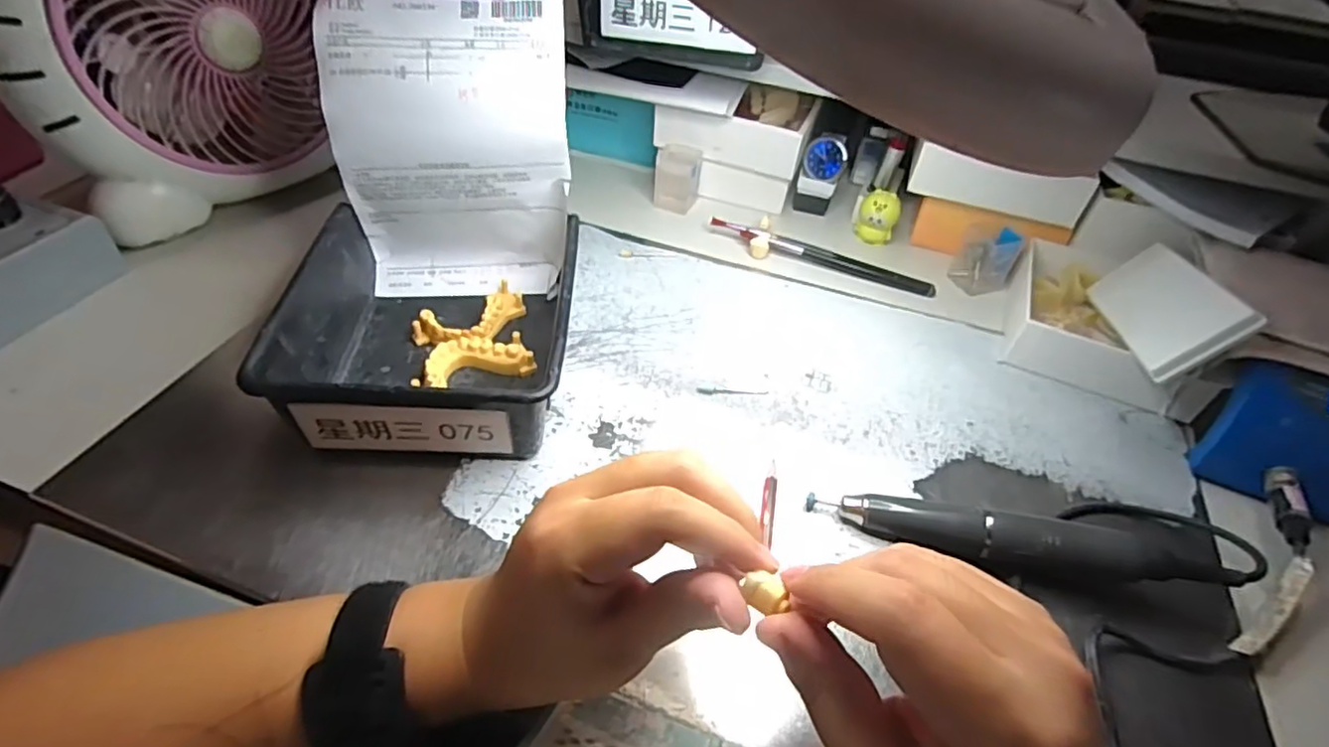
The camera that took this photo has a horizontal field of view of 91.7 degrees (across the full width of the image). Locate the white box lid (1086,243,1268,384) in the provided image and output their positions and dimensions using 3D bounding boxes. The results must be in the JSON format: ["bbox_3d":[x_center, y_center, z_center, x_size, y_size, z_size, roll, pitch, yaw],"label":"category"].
[{"bbox_3d":[0.331,-0.045,0.430,0.009,0.059,0.141,41,31,-7],"label":"white box lid"}]

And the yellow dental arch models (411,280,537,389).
[{"bbox_3d":[-0.131,-0.027,0.440,0.074,0.018,0.094,-9,47,-14],"label":"yellow dental arch models"}]

